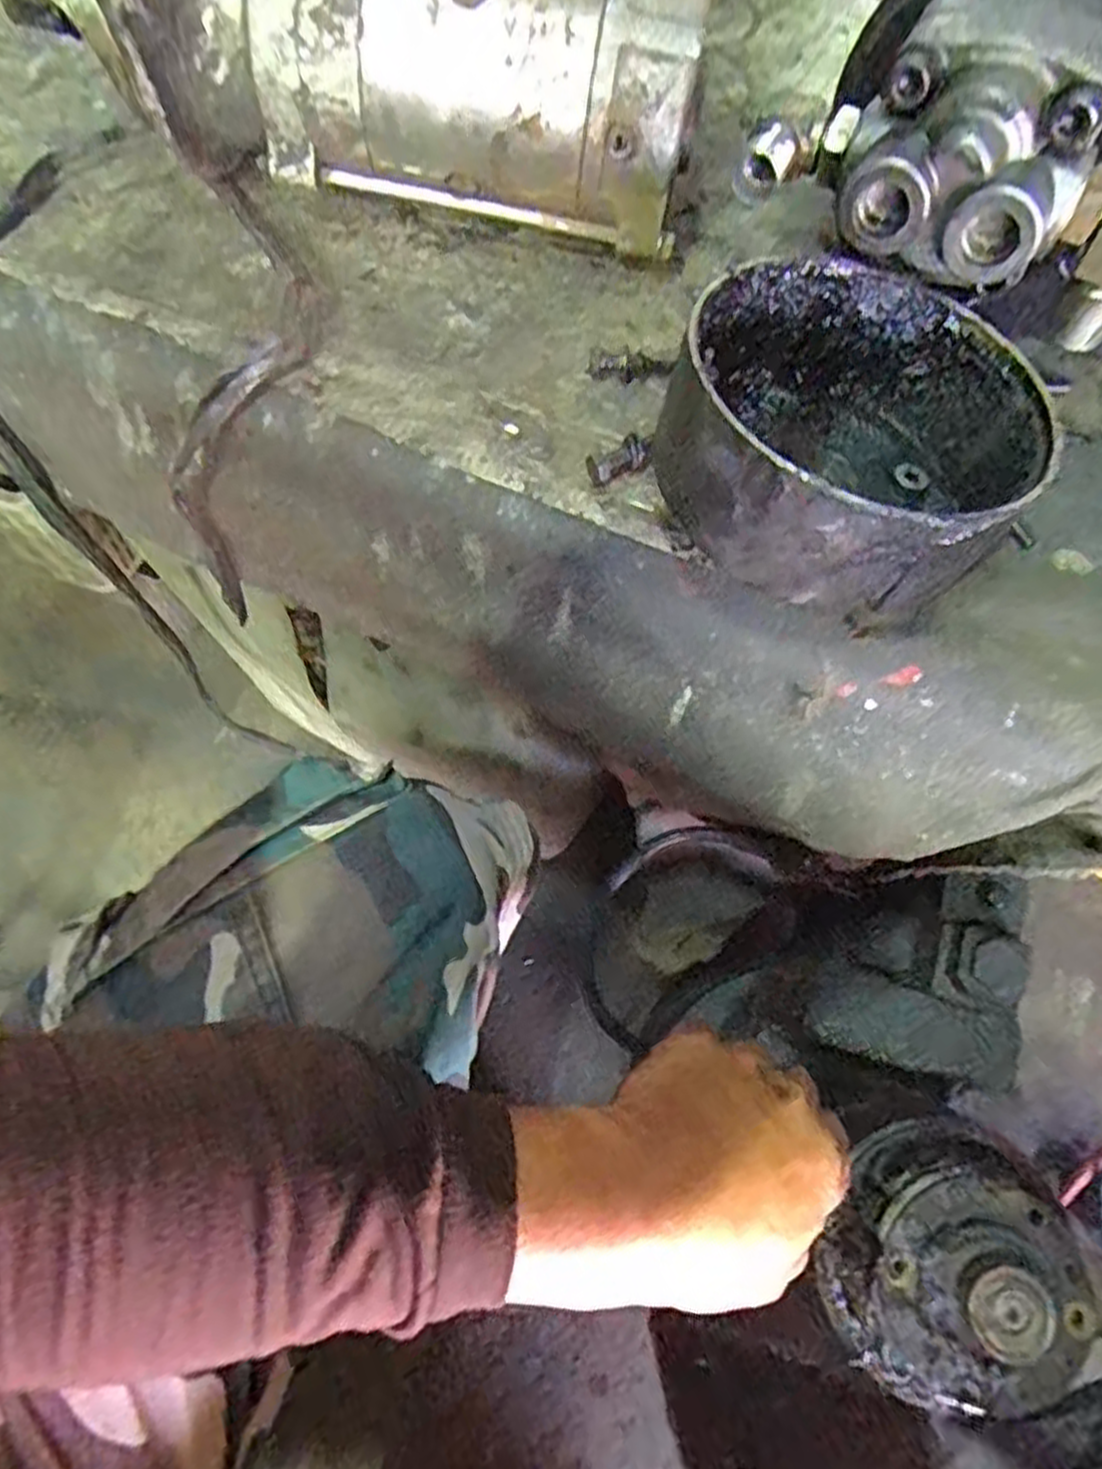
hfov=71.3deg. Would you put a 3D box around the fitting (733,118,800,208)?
[{"bbox_3d":[0.073,-0.192,0.260,0.014,0.019,0.018,30,69,11],"label":"fitting"}]

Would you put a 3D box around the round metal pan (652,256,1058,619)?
[{"bbox_3d":[0.092,-0.093,0.245,0.104,0.068,0.113,1,66,-1],"label":"round metal pan"}]

